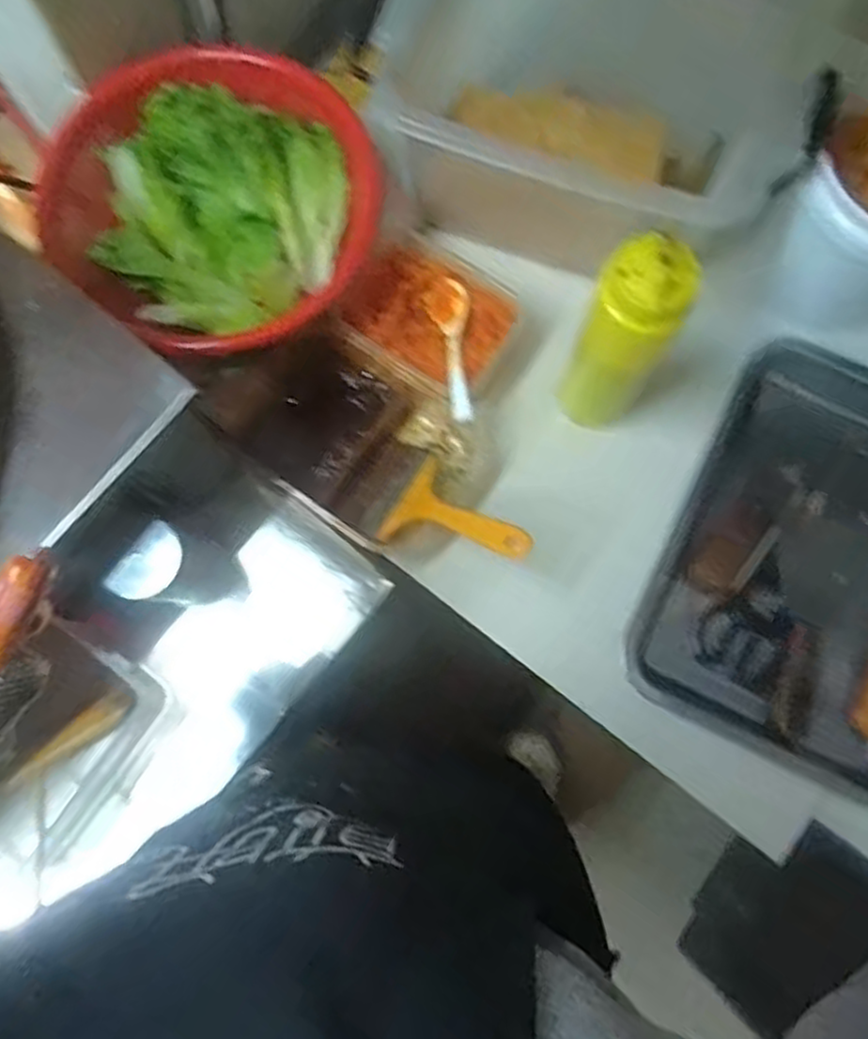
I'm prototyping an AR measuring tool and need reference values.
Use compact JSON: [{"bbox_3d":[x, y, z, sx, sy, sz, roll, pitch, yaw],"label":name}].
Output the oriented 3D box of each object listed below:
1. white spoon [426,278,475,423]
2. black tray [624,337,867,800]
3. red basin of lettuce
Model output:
[{"bbox_3d":[0.016,-0.153,0.650,0.034,0.022,0.154,-4,60,-1],"label":"white spoon"},{"bbox_3d":[0.333,0.034,0.630,0.249,0.048,0.337,24,79,5],"label":"black tray"},{"bbox_3d":[-0.193,-0.275,0.663,0.281,0.100,0.260,-42,81,-8],"label":"red basin of lettuce"}]

